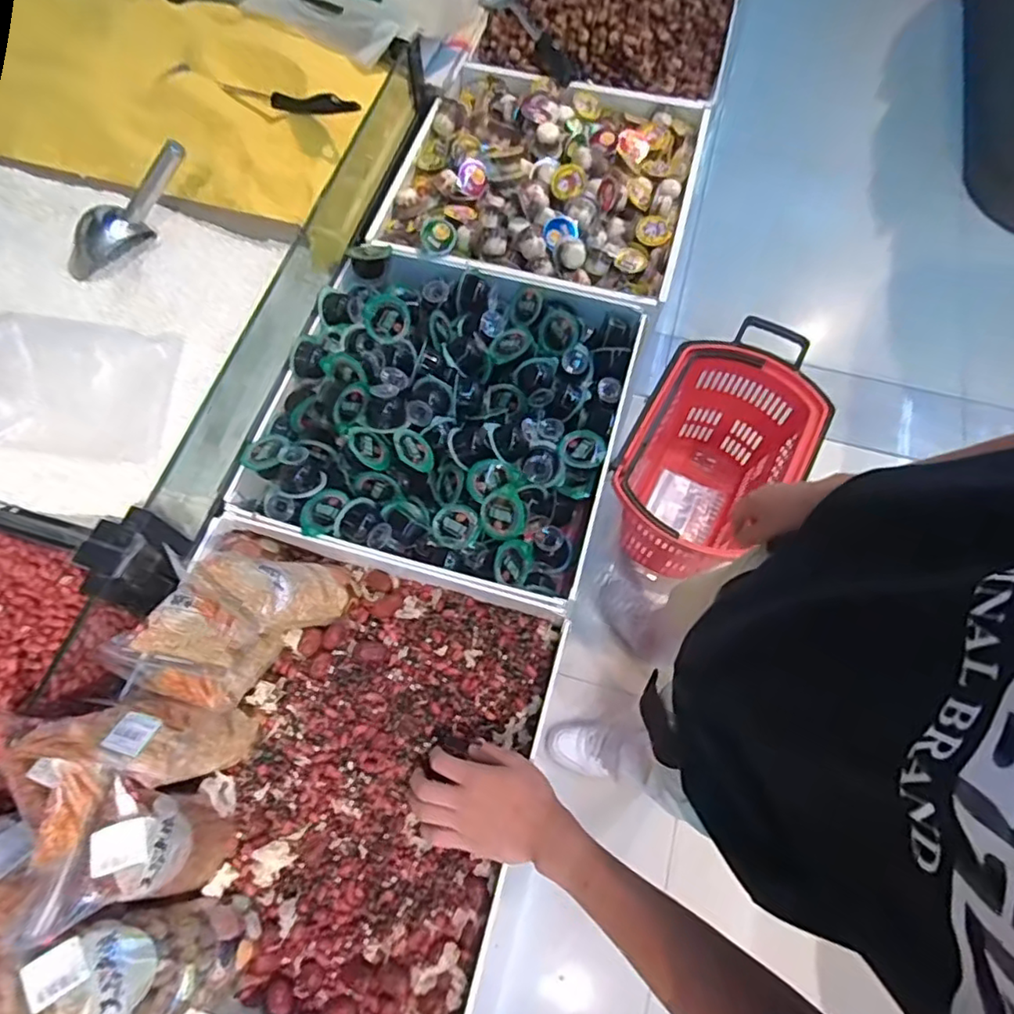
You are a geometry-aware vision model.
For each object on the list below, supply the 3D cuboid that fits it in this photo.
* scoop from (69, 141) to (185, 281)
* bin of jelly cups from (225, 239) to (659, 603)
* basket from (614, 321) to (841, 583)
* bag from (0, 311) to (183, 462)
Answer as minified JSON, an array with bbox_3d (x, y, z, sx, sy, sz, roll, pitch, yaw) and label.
[{"bbox_3d":[-0.391,-0.311,0.649,0.178,0.058,0.054,-32,67,19],"label":"scoop"},{"bbox_3d":[-0.069,-0.128,0.752,0.407,0.101,0.415,15,67,7],"label":"bin of jelly cups"},{"bbox_3d":[0.464,-0.101,1.386,0.338,0.363,0.570,29,70,12],"label":"basket"},{"bbox_3d":[-0.430,-0.125,0.590,0.189,0.061,0.141,3,66,2],"label":"bag"}]

